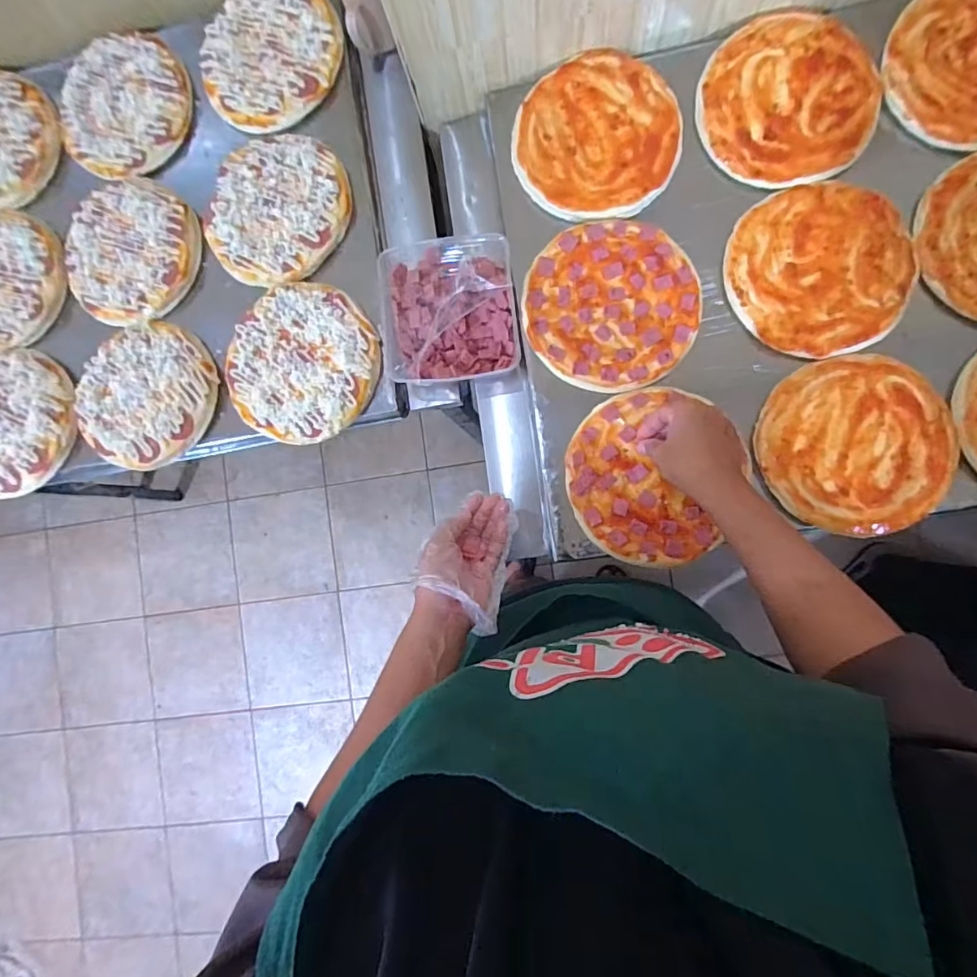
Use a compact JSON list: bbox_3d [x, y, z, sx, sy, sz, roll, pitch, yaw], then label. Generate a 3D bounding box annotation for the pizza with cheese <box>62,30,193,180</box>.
[{"bbox_3d":[-0.516,-0.542,0.729,0.192,0.020,0.194,0,88,8],"label":"pizza with cheese"}]

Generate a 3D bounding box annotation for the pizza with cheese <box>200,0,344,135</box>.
[{"bbox_3d":[-0.291,-0.575,0.685,0.186,0.010,0.192,0,88,8],"label":"pizza with cheese"}]

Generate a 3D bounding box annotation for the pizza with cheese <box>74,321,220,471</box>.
[{"bbox_3d":[-0.457,-0.126,0.680,0.192,0.033,0.186,0,88,8],"label":"pizza with cheese"}]

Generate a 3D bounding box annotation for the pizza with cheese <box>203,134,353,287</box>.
[{"bbox_3d":[-0.273,-0.363,0.671,0.180,0.015,0.190,0,88,8],"label":"pizza with cheese"}]

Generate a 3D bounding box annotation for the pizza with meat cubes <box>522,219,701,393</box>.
[{"bbox_3d":[0.144,-0.217,0.612,0.194,0.019,0.199,0,88,8],"label":"pizza with meat cubes"}]

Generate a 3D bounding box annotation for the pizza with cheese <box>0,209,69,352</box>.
[{"bbox_3d":[-0.706,-0.300,0.733,0.214,0.013,0.194,23,91,8],"label":"pizza with cheese"}]

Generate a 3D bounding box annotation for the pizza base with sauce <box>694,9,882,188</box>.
[{"bbox_3d":[0.347,-0.452,0.599,0.185,0.011,0.193,0,88,8],"label":"pizza base with sauce"}]

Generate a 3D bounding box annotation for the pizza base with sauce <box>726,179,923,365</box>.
[{"bbox_3d":[0.378,-0.250,0.590,0.190,0.010,0.191,0,88,8],"label":"pizza base with sauce"}]

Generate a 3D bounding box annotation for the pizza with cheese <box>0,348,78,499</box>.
[{"bbox_3d":[-0.665,-0.091,0.713,0.185,0.027,0.200,0,88,8],"label":"pizza with cheese"}]

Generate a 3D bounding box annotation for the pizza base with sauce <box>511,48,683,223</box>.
[{"bbox_3d":[0.129,-0.421,0.623,0.190,0.017,0.191,0,88,8],"label":"pizza base with sauce"}]

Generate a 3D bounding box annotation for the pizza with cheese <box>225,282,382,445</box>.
[{"bbox_3d":[-0.236,-0.158,0.649,0.194,0.016,0.192,0,88,8],"label":"pizza with cheese"}]

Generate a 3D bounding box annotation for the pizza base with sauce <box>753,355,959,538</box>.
[{"bbox_3d":[0.406,-0.047,0.571,0.190,0.014,0.195,0,88,8],"label":"pizza base with sauce"}]

